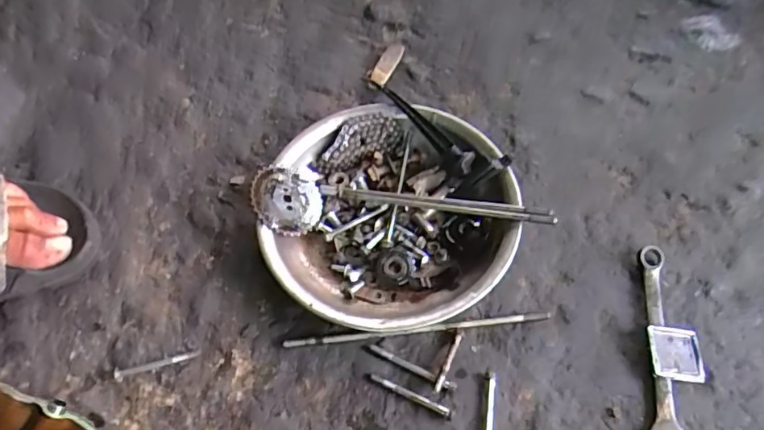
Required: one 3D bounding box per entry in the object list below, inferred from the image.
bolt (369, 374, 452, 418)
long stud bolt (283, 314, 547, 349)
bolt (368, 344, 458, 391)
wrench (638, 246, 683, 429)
[{"bbox_3d":[0.020,0.129,0.383,0.063,0.007,0.006,23,61,15],"label":"bolt"},{"bbox_3d":[0.029,0.089,0.412,0.206,0.008,0.008,-5,58,-2],"label":"long stud bolt"},{"bbox_3d":[0.022,0.113,0.393,0.070,0.009,0.007,23,61,15],"label":"bolt"},{"bbox_3d":[0.209,0.097,0.403,0.026,0.008,0.161,6,58,5],"label":"wrench"}]

